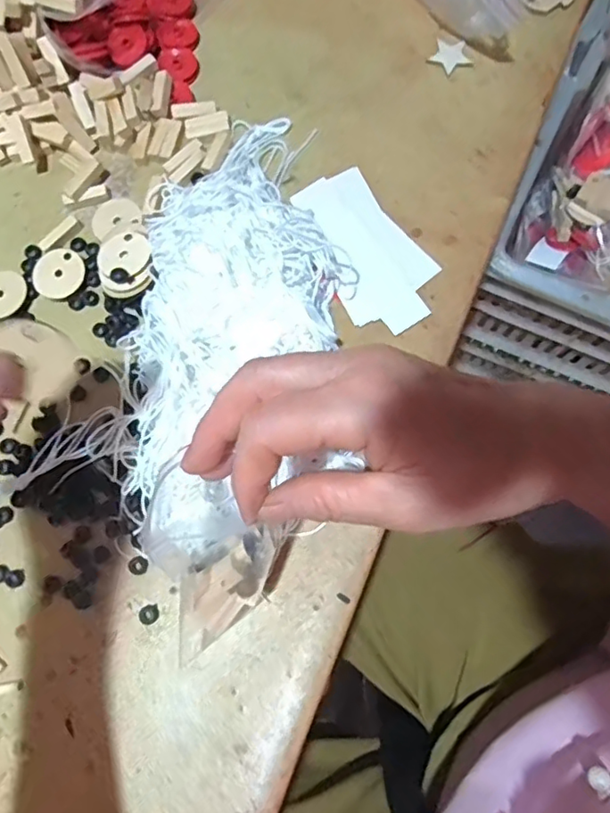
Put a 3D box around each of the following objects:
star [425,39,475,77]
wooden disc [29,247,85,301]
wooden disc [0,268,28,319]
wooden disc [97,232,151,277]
[{"bbox_3d":[0.101,-0.240,0.395,0.028,0.006,0.024,26,79,8],"label":"star"},{"bbox_3d":[-0.160,-0.086,0.376,0.034,0.006,0.033,-1,75,3],"label":"wooden disc"},{"bbox_3d":[-0.198,-0.073,0.377,0.030,0.008,0.034,27,78,9],"label":"wooden disc"},{"bbox_3d":[-0.115,-0.097,0.364,0.033,0.004,0.041,-33,63,-4],"label":"wooden disc"}]

